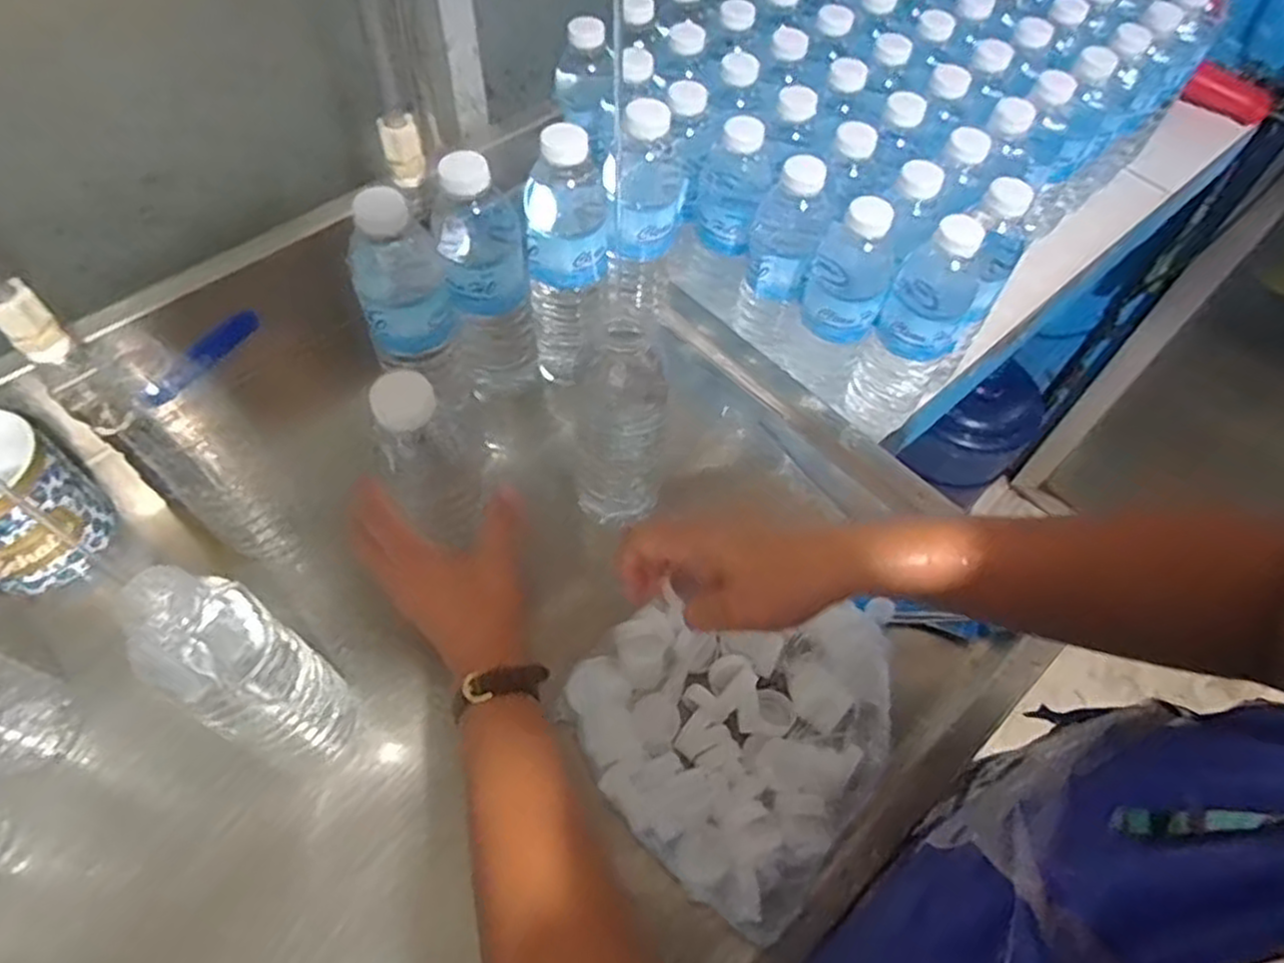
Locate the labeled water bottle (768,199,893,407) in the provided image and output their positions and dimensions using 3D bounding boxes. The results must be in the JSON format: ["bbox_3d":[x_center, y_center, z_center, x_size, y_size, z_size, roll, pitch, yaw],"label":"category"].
[{"bbox_3d":[0.158,-0.152,0.608,0.073,0.168,0.061,39,64,20],"label":"labeled water bottle"}]

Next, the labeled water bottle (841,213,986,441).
[{"bbox_3d":[0.225,-0.126,0.618,0.068,0.202,0.070,26,60,14],"label":"labeled water bottle"}]

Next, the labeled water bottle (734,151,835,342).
[{"bbox_3d":[0.115,-0.186,0.620,0.061,0.156,0.064,13,58,5],"label":"labeled water bottle"}]

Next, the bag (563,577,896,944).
[{"bbox_3d":[0.061,0.145,0.492,0.185,0.039,0.196,35,62,18],"label":"bag"}]

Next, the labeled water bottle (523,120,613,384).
[{"bbox_3d":[-0.053,-0.168,0.572,0.062,0.185,0.056,-2,58,-4],"label":"labeled water bottle"}]

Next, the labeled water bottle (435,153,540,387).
[{"bbox_3d":[-0.114,-0.145,0.573,0.057,0.217,0.061,-13,59,-11],"label":"labeled water bottle"}]

